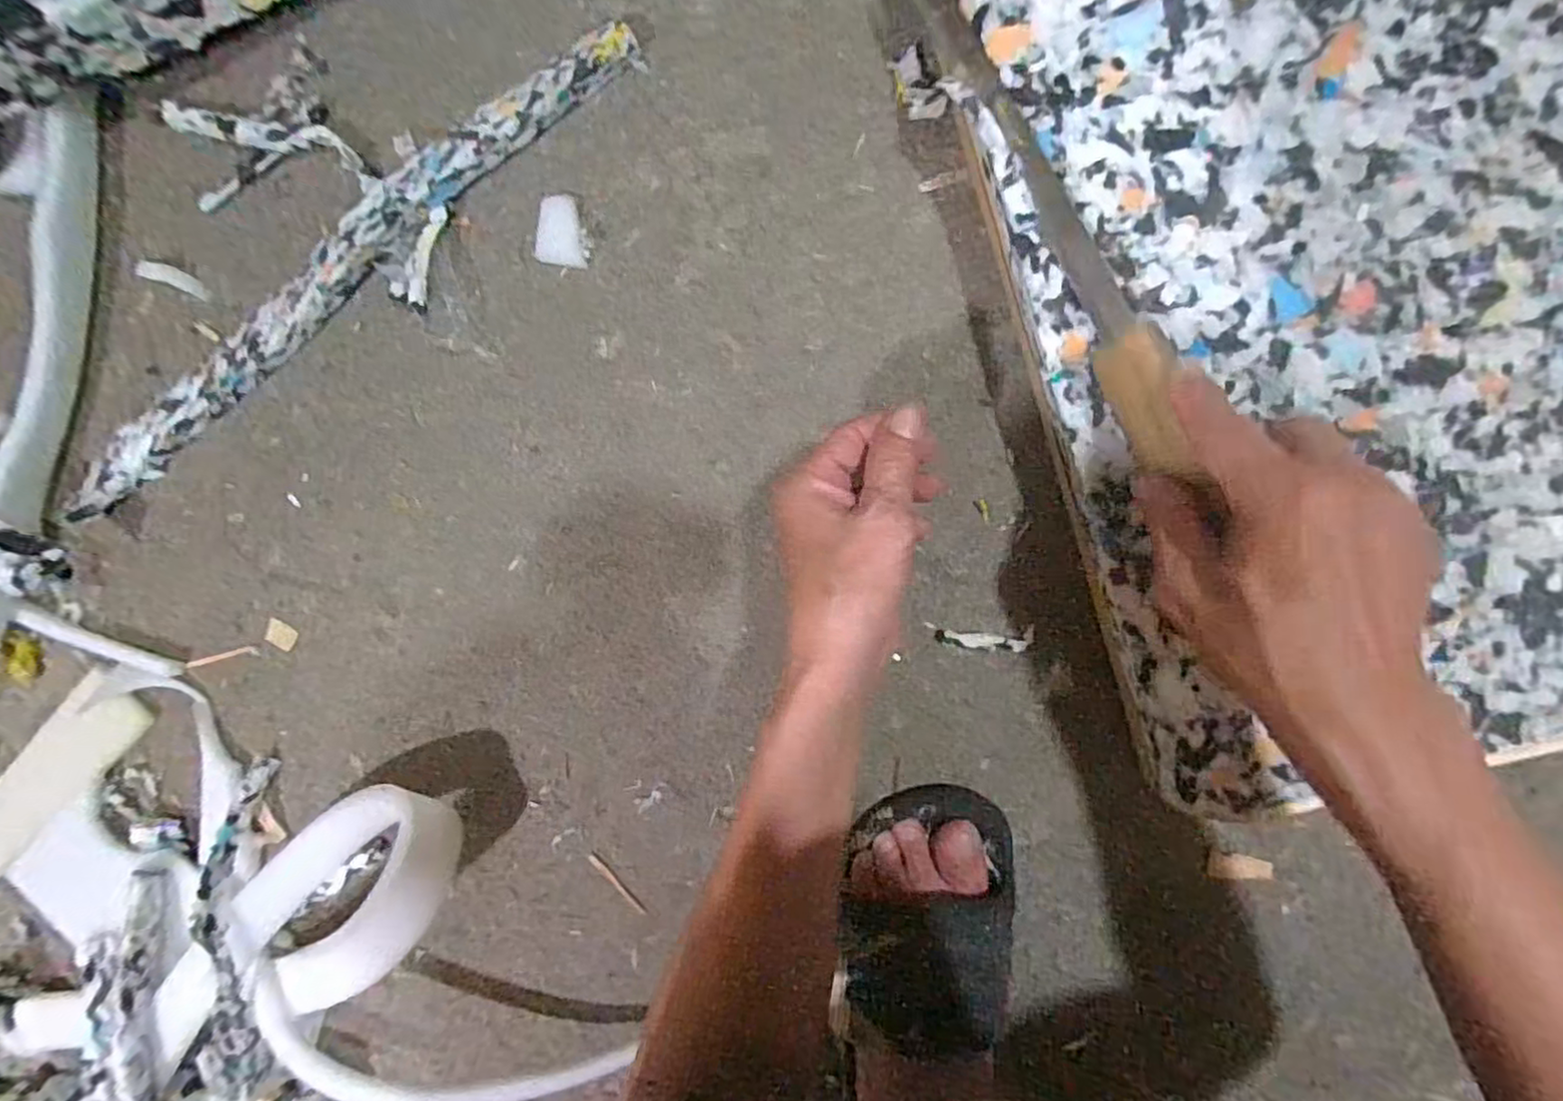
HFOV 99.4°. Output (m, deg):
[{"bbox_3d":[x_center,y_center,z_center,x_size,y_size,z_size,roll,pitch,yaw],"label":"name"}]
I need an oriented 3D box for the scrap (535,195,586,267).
[{"bbox_3d":[-0.137,-0.200,0.414,0.029,0.014,0.043,3,97,5],"label":"scrap"}]

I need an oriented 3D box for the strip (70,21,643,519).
[{"bbox_3d":[-0.295,-0.174,0.424,0.478,0.021,0.043,-34,92,8],"label":"strip"}]

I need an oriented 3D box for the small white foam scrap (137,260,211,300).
[{"bbox_3d":[-0.411,-0.184,0.446,0.061,0.004,0.013,21,98,3],"label":"small white foam scrap"}]

